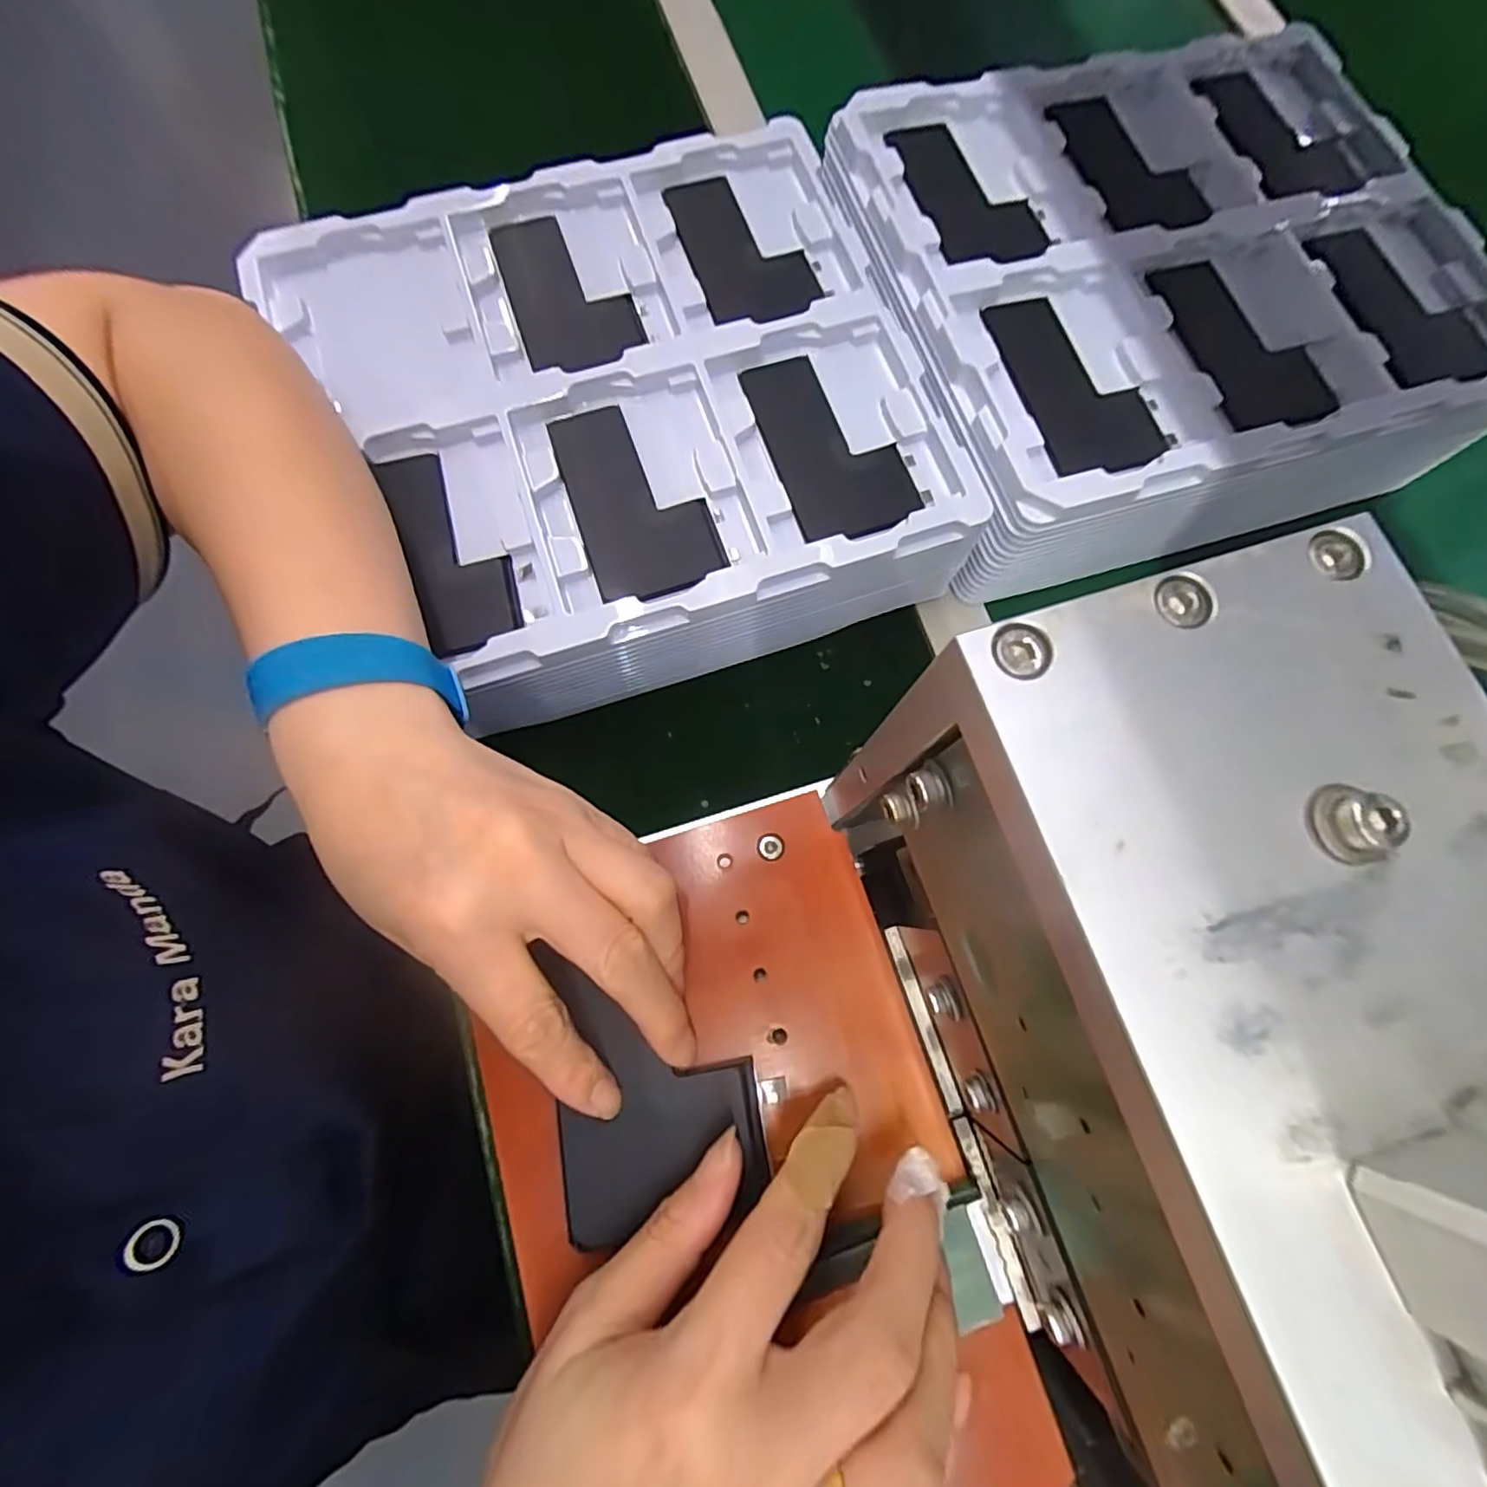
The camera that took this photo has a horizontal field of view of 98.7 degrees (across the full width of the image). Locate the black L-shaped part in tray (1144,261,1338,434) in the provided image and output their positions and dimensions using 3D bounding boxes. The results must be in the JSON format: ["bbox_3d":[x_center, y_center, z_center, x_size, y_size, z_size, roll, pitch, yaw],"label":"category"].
[{"bbox_3d":[0.264,-0.211,0.337,0.073,0.012,0.107,-12,76,-5],"label":"black L-shaped part in tray"}]

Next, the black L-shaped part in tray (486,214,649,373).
[{"bbox_3d":[-0.098,-0.251,0.352,0.062,0.015,0.096,-18,76,-6],"label":"black L-shaped part in tray"}]

